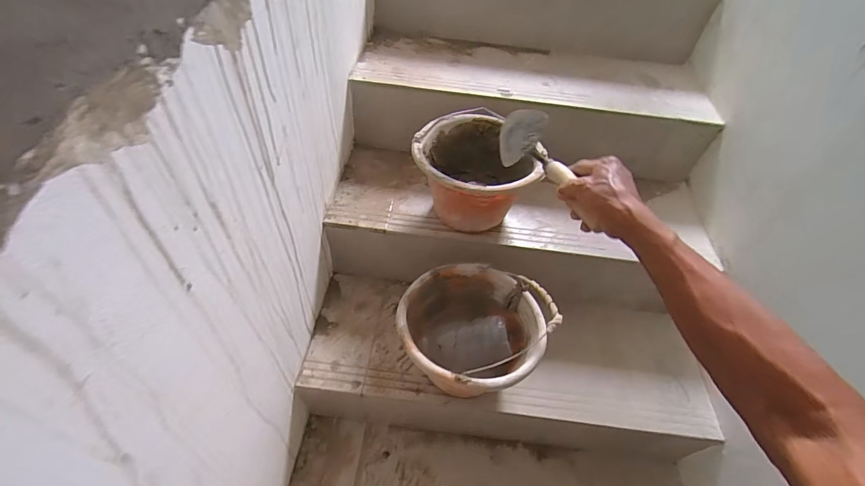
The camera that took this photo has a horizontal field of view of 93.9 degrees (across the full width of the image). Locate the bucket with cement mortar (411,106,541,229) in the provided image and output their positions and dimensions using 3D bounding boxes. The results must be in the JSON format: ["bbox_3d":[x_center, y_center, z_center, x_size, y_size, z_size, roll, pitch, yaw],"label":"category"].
[{"bbox_3d":[0.075,-0.132,0.824,0.229,0.163,0.241,3,48,-3],"label":"bucket with cement mortar"}]

